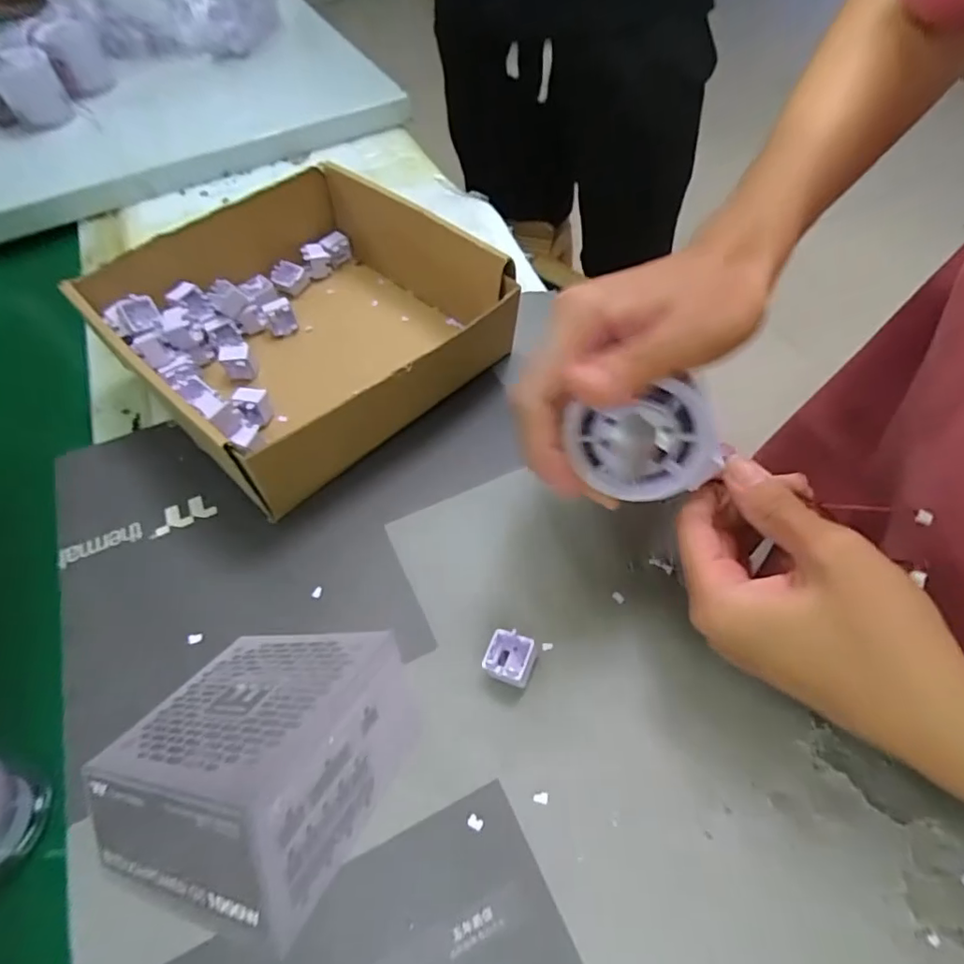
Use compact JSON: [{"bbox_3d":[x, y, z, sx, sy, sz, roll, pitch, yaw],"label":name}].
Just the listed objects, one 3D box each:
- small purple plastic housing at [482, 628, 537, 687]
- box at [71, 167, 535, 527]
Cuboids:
[{"bbox_3d":[0.014,0.082,0.262,0.022,0.017,0.019,14,58,14],"label":"small purple plastic housing"},{"bbox_3d":[-0.114,-0.105,0.368,0.215,0.069,0.197,37,66,26],"label":"box"}]

